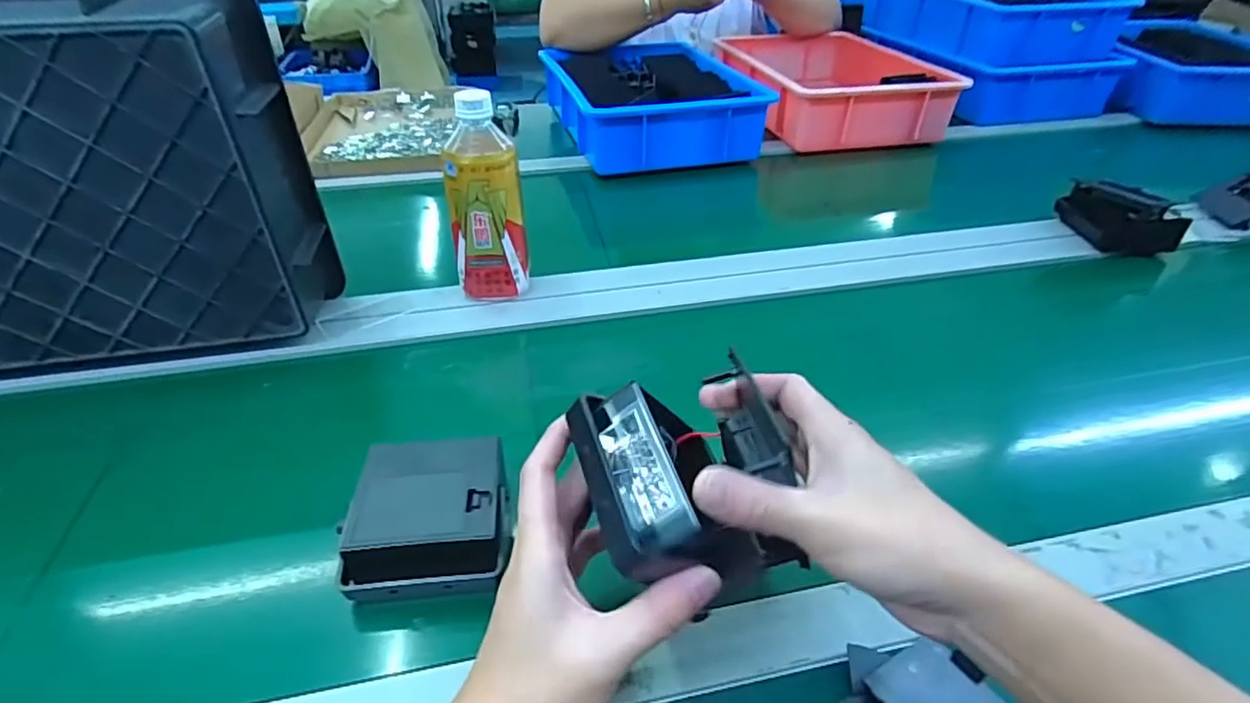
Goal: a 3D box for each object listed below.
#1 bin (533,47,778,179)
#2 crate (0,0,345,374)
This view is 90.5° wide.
[{"bbox_3d":[0.030,-0.409,1.002,0.274,0.088,0.401,-10,39,-13],"label":"bin"},{"bbox_3d":[-0.464,-0.113,0.461,0.403,0.248,0.115,-5,38,-6],"label":"crate"}]

